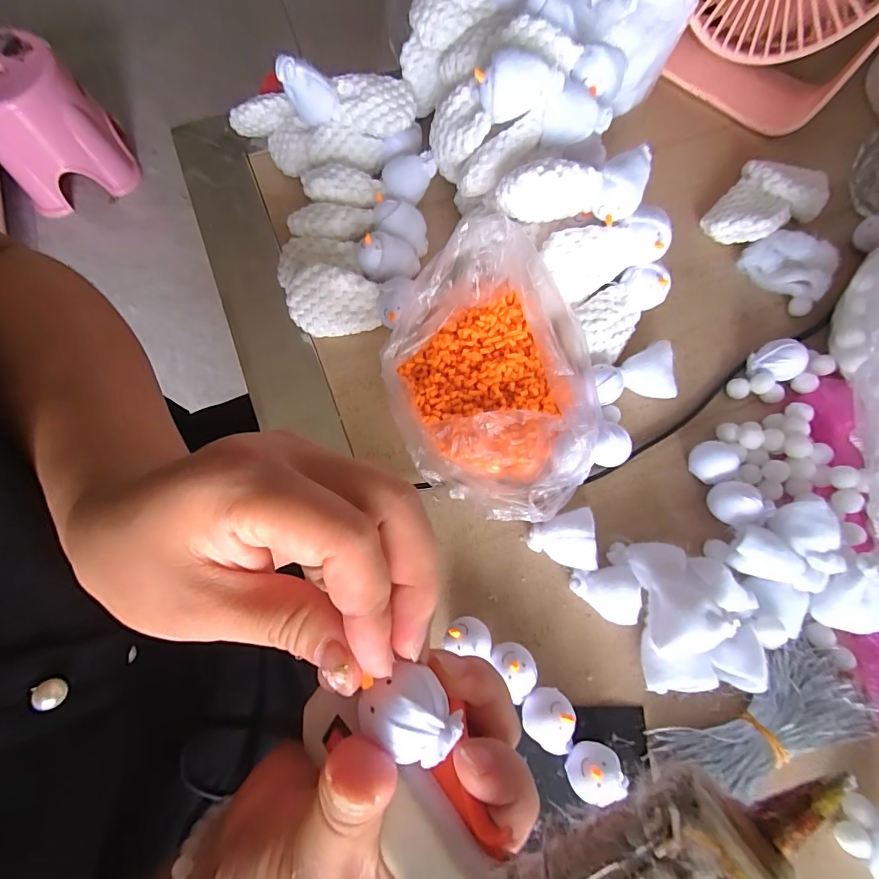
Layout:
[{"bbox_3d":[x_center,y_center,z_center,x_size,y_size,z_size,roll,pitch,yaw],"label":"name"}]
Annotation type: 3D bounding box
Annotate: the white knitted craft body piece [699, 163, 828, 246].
[{"bbox_3d":[0.238,-0.170,0.314,0.060,0.022,0.085,40,78,10],"label":"white knitted craft body piece"}]

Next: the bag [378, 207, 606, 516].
[{"bbox_3d":[0.034,-0.034,0.255,0.116,0.060,0.153,-32,77,-9],"label":"bag"}]

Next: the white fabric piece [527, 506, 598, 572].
[{"bbox_3d":[0.069,0.057,0.246,0.035,0.025,0.032,-1,74,-1],"label":"white fabric piece"}]

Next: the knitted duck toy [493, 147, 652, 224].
[{"bbox_3d":[0.078,-0.139,0.244,0.085,0.034,0.028,-11,74,-3],"label":"knitted duck toy"}]

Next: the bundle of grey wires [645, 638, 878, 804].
[{"bbox_3d":[0.163,0.147,0.218,0.105,0.016,0.045,-23,75,-7],"label":"bundle of grey wires"}]

